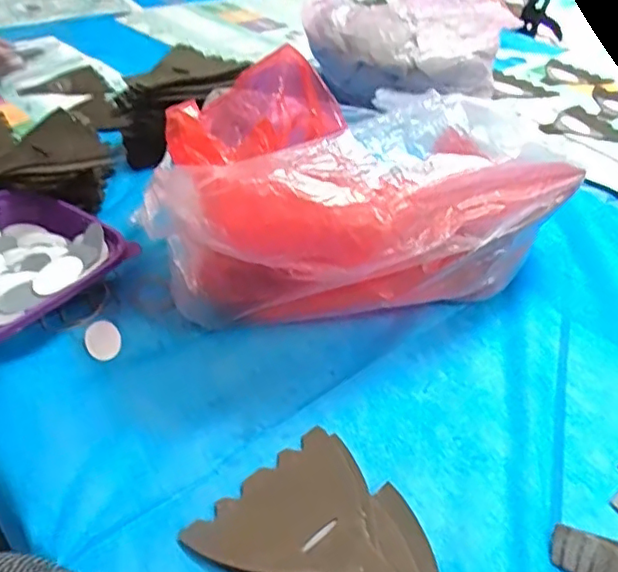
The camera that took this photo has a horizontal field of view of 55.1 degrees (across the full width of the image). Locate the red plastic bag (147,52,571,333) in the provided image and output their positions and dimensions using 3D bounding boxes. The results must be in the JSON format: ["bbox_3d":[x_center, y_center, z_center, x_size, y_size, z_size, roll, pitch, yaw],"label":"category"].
[{"bbox_3d":[0.035,-0.091,0.562,0.370,0.162,0.243,-14,43,-21],"label":"red plastic bag"}]

